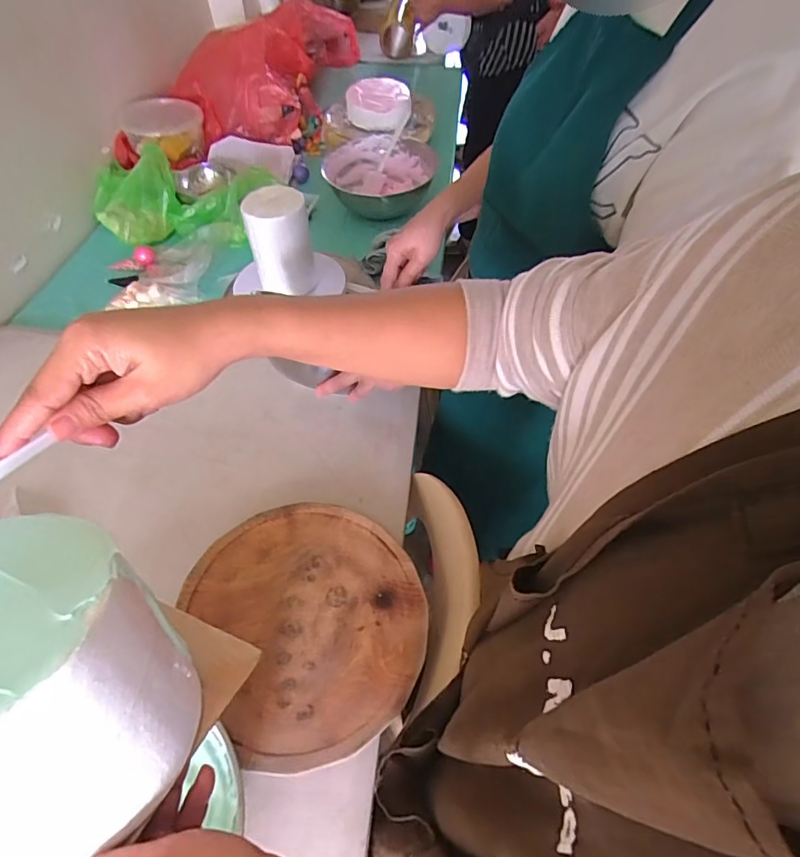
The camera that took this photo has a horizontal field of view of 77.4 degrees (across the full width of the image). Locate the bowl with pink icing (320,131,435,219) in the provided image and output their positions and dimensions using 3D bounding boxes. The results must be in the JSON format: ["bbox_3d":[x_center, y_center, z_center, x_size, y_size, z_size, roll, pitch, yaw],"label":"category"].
[{"bbox_3d":[-0.047,-0.520,1.051,0.219,0.081,0.230,0,60,0],"label":"bowl with pink icing"}]

